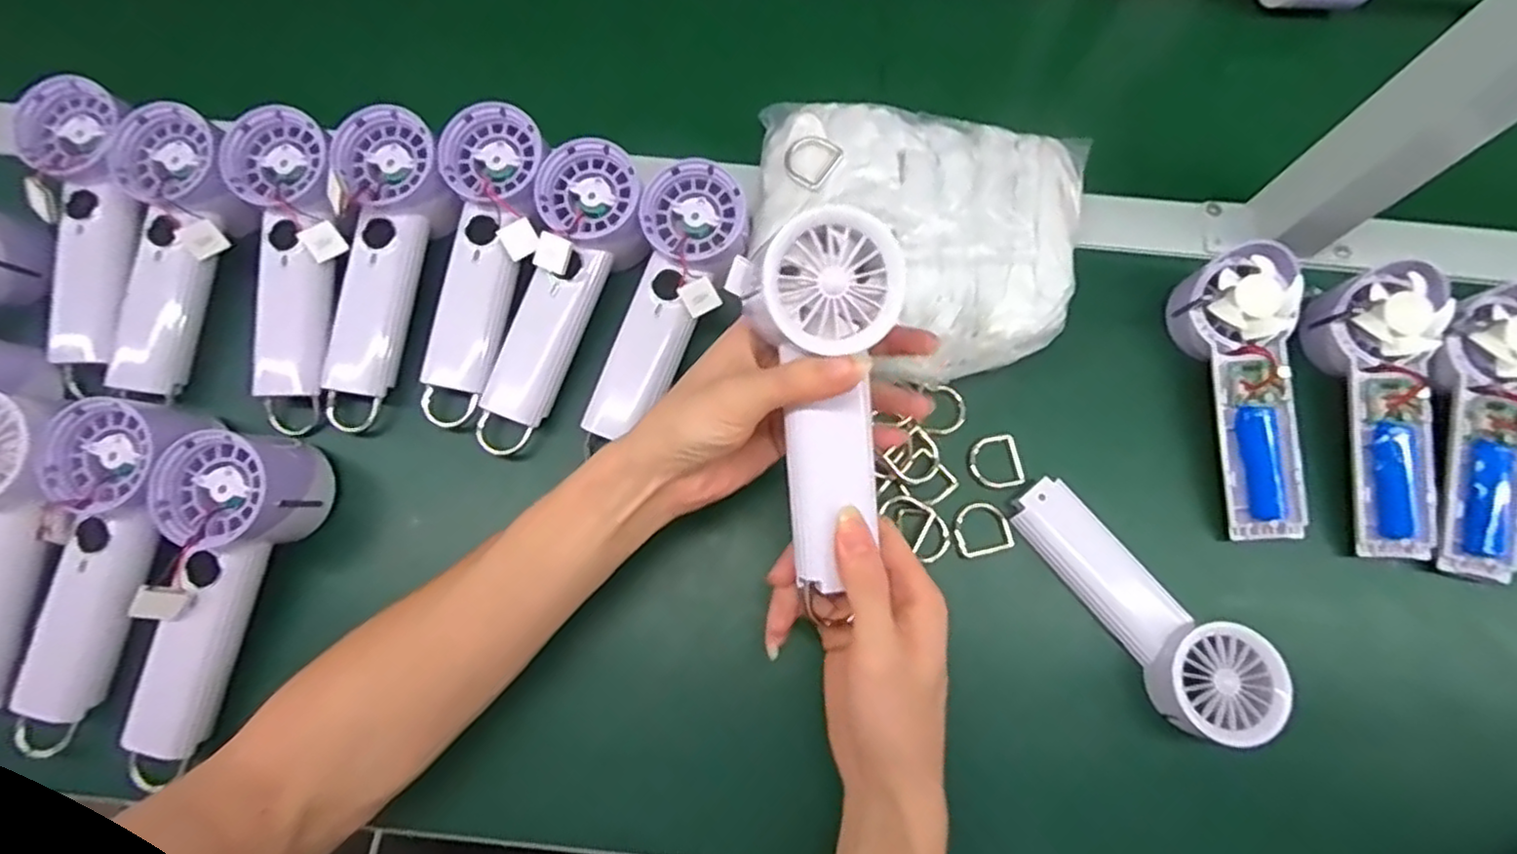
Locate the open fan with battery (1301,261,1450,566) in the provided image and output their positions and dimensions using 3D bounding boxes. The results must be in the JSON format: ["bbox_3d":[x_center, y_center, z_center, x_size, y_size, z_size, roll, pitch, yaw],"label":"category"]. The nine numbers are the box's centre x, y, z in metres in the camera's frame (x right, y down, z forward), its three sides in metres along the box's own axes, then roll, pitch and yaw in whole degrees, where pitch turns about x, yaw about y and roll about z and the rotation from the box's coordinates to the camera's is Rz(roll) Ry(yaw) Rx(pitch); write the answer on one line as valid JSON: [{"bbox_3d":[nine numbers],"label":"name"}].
[{"bbox_3d":[0.382,-0.009,0.429,0.056,0.048,0.175,-2,88,-1],"label":"open fan with battery"}]

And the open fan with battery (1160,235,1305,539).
[{"bbox_3d":[0.298,-0.020,0.430,0.056,0.047,0.176,-5,87,-2],"label":"open fan with battery"}]

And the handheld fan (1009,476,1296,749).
[{"bbox_3d":[0.221,0.099,0.397,0.056,0.033,0.167,-34,77,-10],"label":"handheld fan"}]

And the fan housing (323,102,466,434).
[{"bbox_3d":[-0.231,-0.095,0.430,0.067,0.044,0.197,9,90,2],"label":"fan housing"}]

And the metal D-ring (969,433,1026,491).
[{"bbox_3d":[0.147,0.023,0.434,0.030,0.006,0.033,-14,84,5],"label":"metal D-ring"}]

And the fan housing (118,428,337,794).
[{"bbox_3d":[-0.303,0.096,0.390,0.059,0.067,0.184,16,86,4],"label":"fan housing"}]

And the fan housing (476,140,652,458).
[{"bbox_3d":[-0.124,-0.077,0.430,0.060,0.044,0.190,22,93,6],"label":"fan housing"}]

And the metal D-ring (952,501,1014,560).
[{"bbox_3d":[0.136,0.063,0.425,0.035,0.009,0.031,-12,83,-1],"label":"metal D-ring"}]

